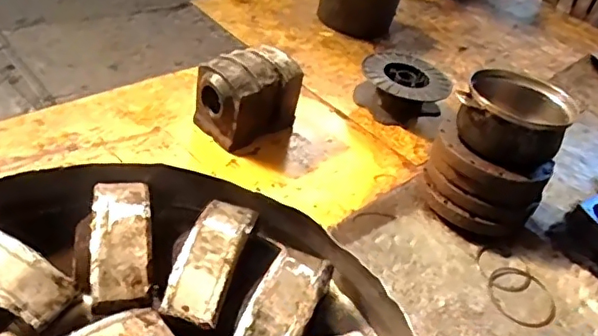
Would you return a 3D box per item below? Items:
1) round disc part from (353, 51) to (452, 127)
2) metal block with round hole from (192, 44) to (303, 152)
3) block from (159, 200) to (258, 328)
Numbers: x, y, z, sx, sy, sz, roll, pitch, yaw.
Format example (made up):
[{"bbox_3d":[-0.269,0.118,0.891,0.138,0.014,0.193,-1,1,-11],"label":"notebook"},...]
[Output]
[{"bbox_3d":[0.270,-0.209,1.512,0.228,0.113,0.225,5,40,-4],"label":"round disc part"},{"bbox_3d":[-0.117,-0.169,1.333,0.200,0.162,0.162,-28,51,-35],"label":"metal block with round hole"},{"bbox_3d":[-0.092,0.092,0.604,0.059,0.031,0.146,18,39,2],"label":"block"}]

